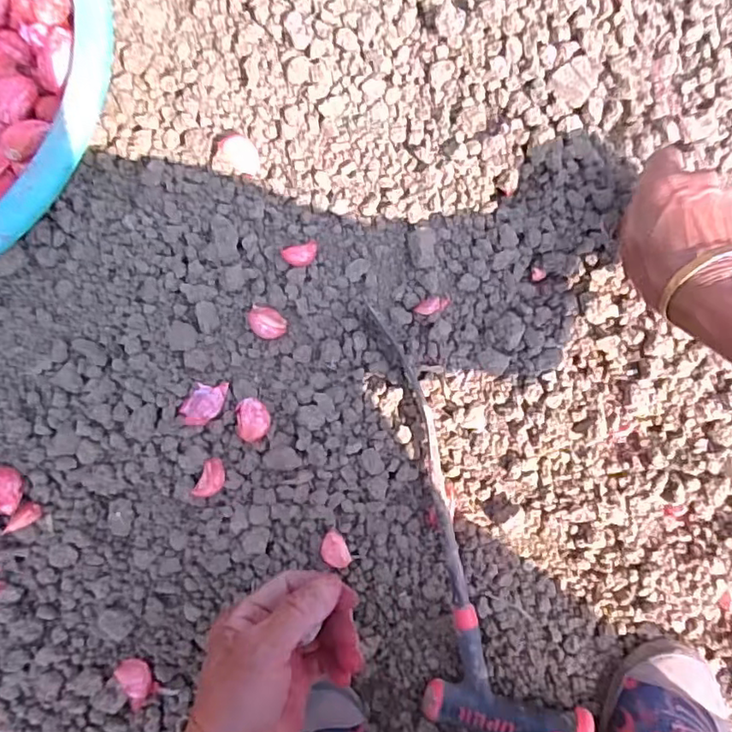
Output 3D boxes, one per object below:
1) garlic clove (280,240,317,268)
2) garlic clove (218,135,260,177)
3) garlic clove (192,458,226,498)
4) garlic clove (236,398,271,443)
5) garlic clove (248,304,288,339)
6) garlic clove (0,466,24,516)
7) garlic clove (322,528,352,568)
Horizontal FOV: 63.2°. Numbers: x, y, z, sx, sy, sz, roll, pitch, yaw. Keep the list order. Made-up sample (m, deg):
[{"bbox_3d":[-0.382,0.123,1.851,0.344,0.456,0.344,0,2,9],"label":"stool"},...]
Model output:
[{"bbox_3d":[-0.047,-0.080,0.432,0.025,0.013,0.017,-21,90,-1],"label":"garlic clove"},{"bbox_3d":[-0.090,-0.153,0.430,0.031,0.011,0.022,39,89,-1],"label":"garlic clove"},{"bbox_3d":[-0.112,0.083,0.434,0.019,0.013,0.030,22,89,-1],"label":"garlic clove"},{"bbox_3d":[-0.082,0.039,0.432,0.024,0.015,0.030,-1,89,-1],"label":"garlic clove"},{"bbox_3d":[-0.074,-0.032,0.437,0.029,0.009,0.021,40,89,-1],"label":"garlic clove"},{"bbox_3d":[-0.251,0.086,0.416,0.017,0.027,0.033,-19,90,-1],"label":"garlic clove"},{"bbox_3d":[-0.021,0.137,0.438,0.019,0.011,0.026,-44,90,-1],"label":"garlic clove"}]

